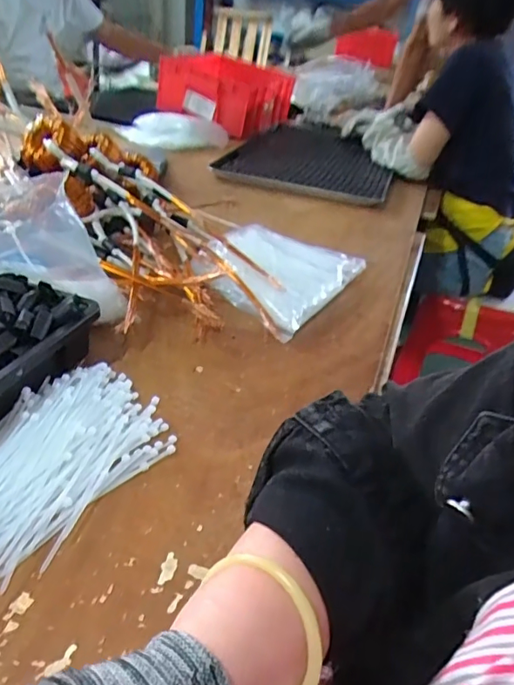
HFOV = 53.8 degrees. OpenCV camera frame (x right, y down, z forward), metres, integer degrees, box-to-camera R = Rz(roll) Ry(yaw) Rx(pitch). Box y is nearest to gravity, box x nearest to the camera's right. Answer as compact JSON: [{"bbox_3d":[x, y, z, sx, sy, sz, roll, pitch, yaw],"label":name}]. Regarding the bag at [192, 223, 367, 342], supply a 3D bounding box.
[{"bbox_3d":[0.023,-0.107,0.722,0.192,0.060,0.228,24,38,24],"label":"bag"}]

